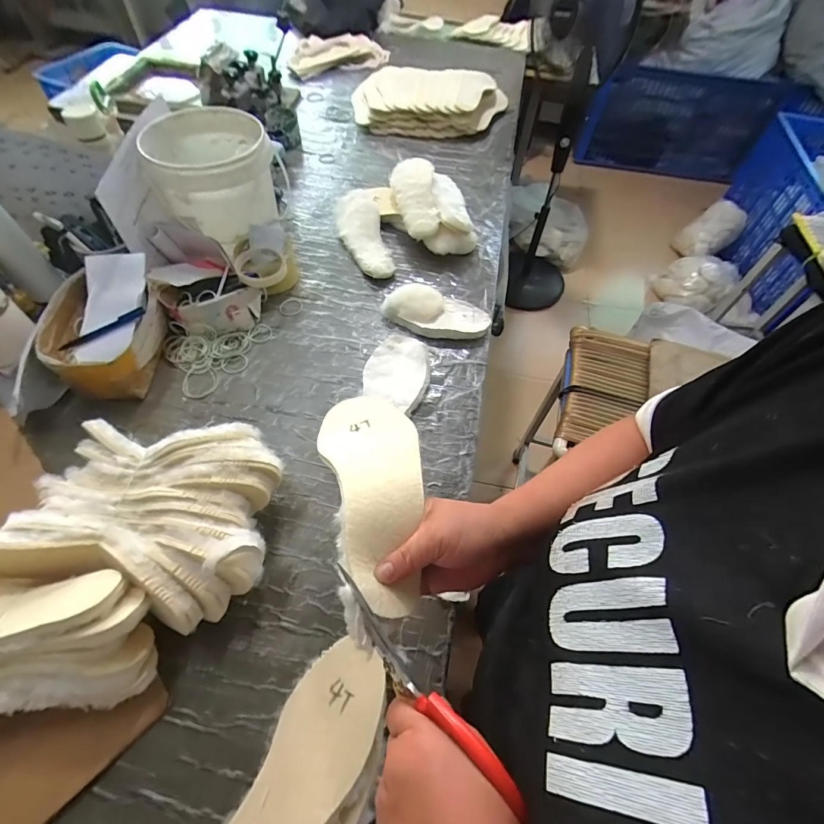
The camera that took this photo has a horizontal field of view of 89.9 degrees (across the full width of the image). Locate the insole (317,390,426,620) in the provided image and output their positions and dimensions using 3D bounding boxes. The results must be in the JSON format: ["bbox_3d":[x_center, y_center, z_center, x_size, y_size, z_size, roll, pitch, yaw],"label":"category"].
[{"bbox_3d":[-0.035,0.057,0.375,0.085,0.045,0.233,-7,40,-8],"label":"insole"}]

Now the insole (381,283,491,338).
[{"bbox_3d":[0.043,-0.180,0.743,0.187,0.031,0.103,20,57,9],"label":"insole"}]

